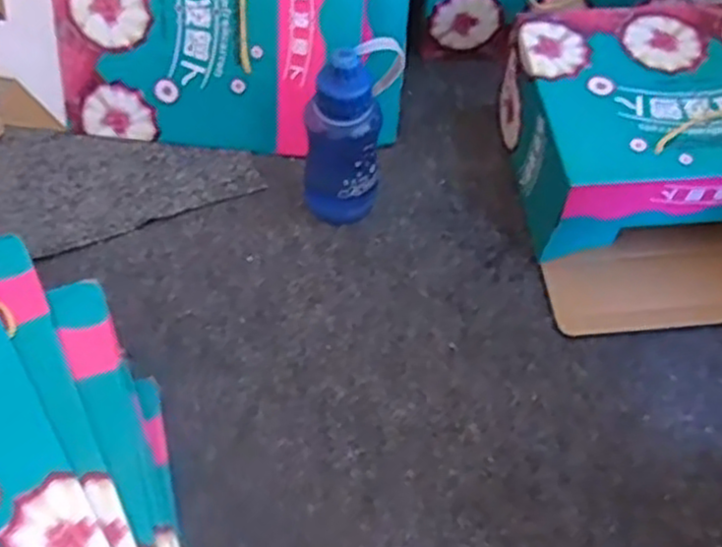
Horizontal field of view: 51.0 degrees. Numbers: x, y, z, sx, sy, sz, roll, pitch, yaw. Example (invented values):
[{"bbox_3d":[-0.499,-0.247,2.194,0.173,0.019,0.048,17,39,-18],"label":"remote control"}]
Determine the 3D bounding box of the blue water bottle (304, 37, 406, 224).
[{"bbox_3d":[-0.009,-0.145,0.813,0.065,0.223,0.100,34,64,19],"label":"blue water bottle"}]

